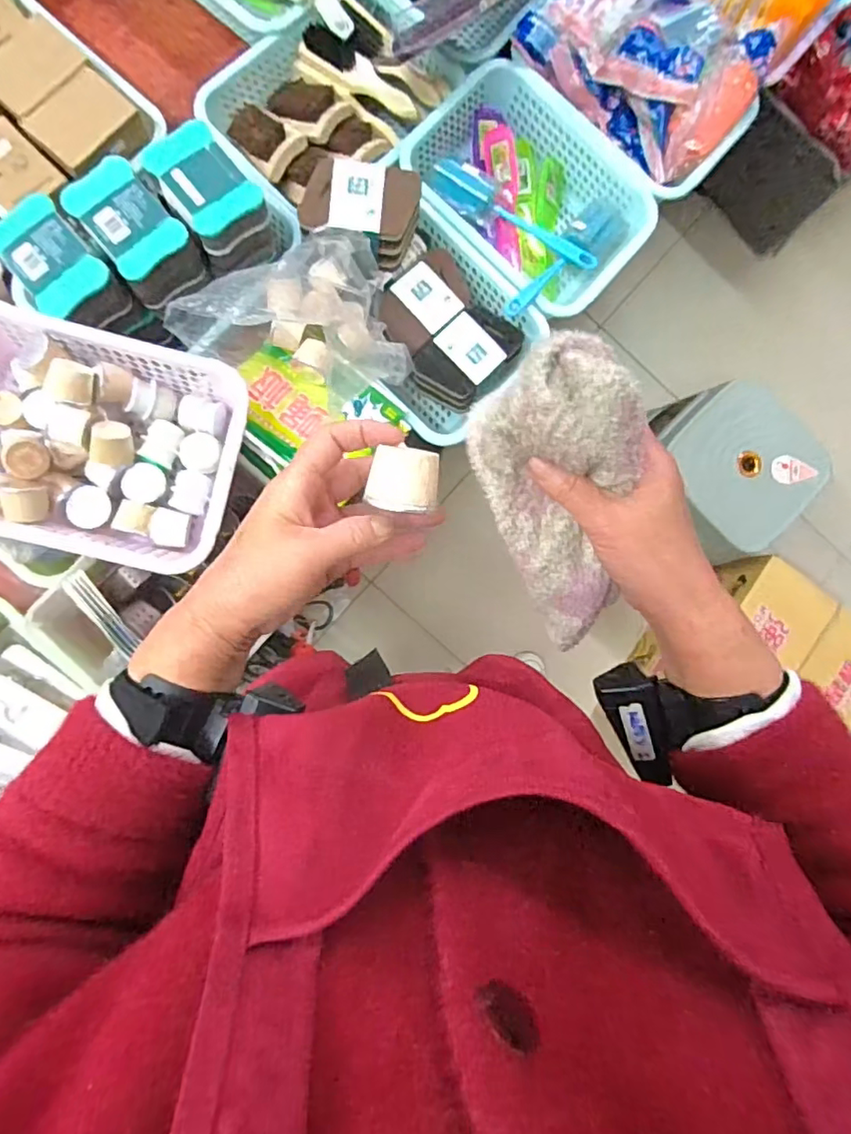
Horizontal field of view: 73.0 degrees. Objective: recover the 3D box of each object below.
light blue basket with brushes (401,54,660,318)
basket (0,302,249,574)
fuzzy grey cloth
[{"bbox_3d":[0.132,-0.491,0.773,0.311,0.095,0.263,41,83,-3],"label":"light blue basket with brushes"},{"bbox_3d":[-0.352,-0.129,0.602,0.308,0.075,0.227,13,85,-6],"label":"basket"},{"bbox_3d":[0.071,-0.034,0.339,0.071,0.066,0.183,-11,121,-7],"label":"fuzzy grey cloth"}]

